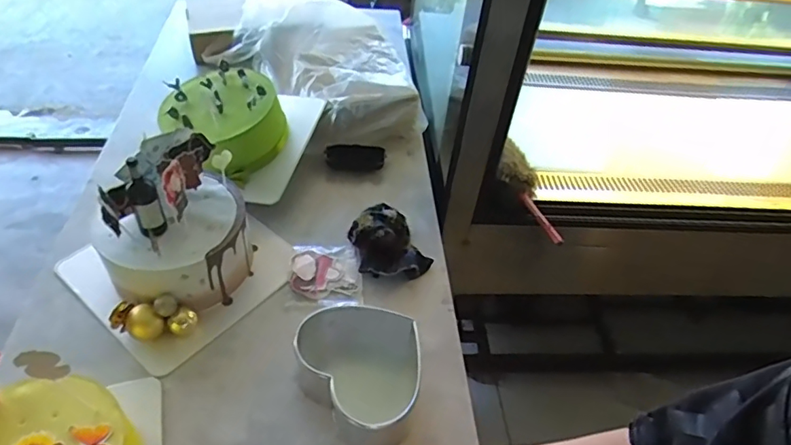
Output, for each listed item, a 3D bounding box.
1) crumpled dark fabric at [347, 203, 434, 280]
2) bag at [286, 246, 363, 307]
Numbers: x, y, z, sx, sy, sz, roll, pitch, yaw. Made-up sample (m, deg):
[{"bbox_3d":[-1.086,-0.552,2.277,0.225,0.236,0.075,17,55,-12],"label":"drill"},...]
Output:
[{"bbox_3d":[-0.013,0.025,0.824,0.112,0.041,0.145,-12,49,-17],"label":"crumpled dark fabric"},{"bbox_3d":[-0.103,0.078,0.787,0.105,0.010,0.109,1,46,-6],"label":"bag"}]

